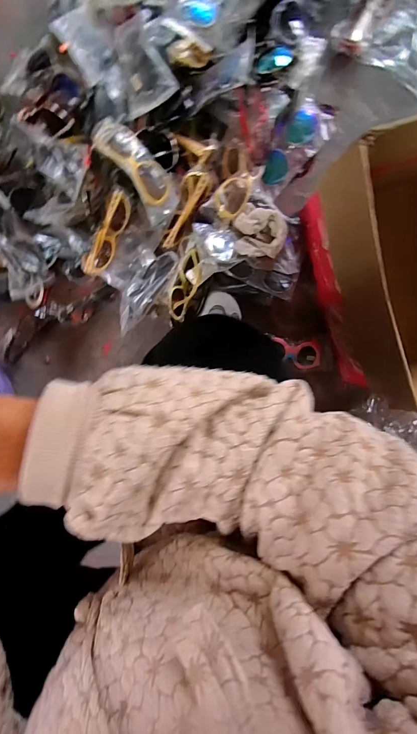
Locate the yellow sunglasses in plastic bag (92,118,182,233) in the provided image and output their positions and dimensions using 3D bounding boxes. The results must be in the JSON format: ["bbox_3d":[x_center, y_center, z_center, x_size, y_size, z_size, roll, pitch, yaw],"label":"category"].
[{"bbox_3d":[-0.118,-0.336,0.573,0.073,0.050,0.181,-40,114,0],"label":"yellow sunglasses in plastic bag"}]

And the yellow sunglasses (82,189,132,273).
[{"bbox_3d":[-0.178,-0.233,0.593,0.033,0.031,0.146,29,106,-7],"label":"yellow sunglasses"}]

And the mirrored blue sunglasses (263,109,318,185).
[{"bbox_3d":[0.154,-0.415,0.633,0.053,0.032,0.144,33,107,-8],"label":"mirrored blue sunglasses"}]

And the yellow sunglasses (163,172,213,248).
[{"bbox_3d":[-0.044,-0.286,0.617,0.048,0.035,0.140,29,116,-7],"label":"yellow sunglasses"}]

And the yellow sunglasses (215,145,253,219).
[{"bbox_3d":[0.049,-0.334,0.603,0.059,0.043,0.120,11,95,-6],"label":"yellow sunglasses"}]

